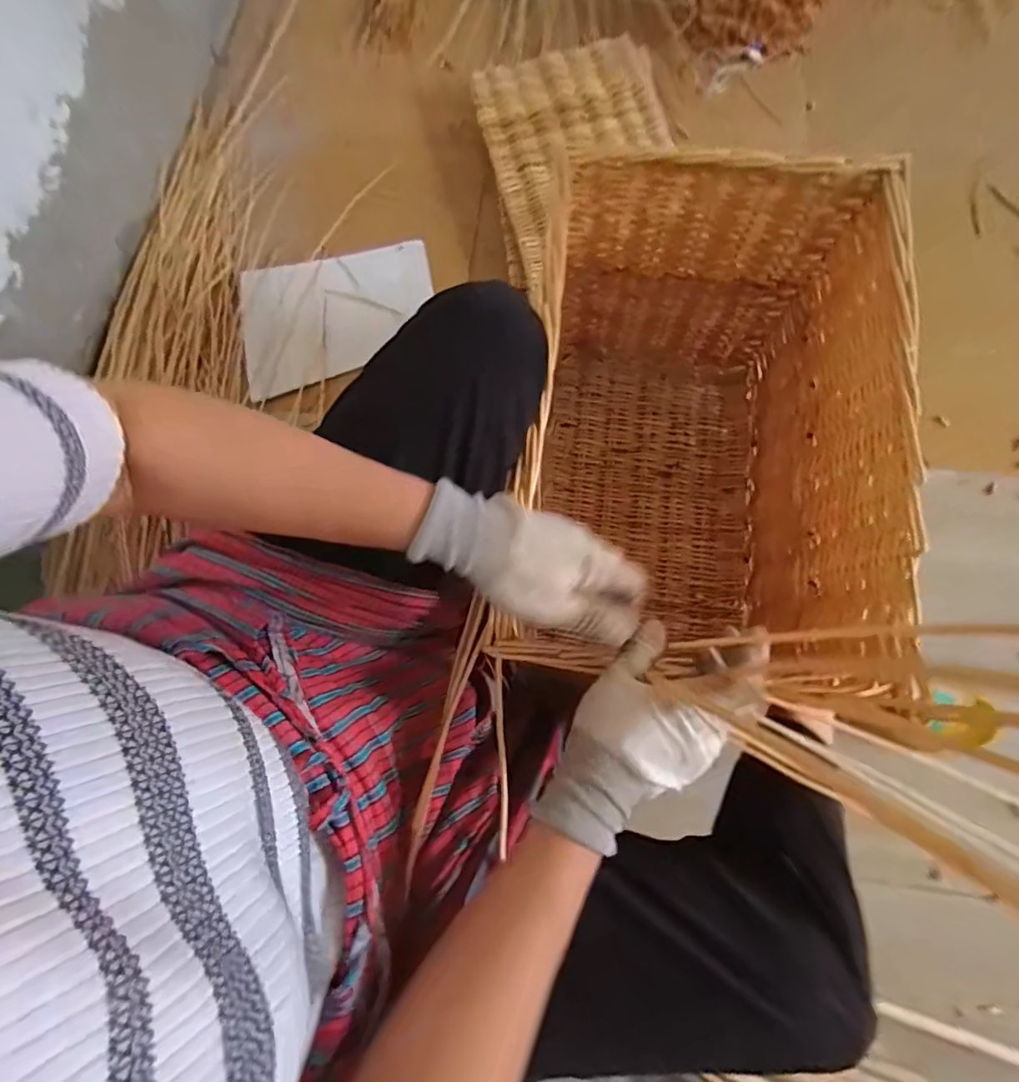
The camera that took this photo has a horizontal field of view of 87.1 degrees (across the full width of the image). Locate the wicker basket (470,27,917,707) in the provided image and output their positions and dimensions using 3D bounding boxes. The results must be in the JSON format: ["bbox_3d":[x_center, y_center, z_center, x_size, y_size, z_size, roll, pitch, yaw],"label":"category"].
[{"bbox_3d":[0.198,-0.109,0.658,0.327,0.387,0.504,6,75,4],"label":"wicker basket"}]

